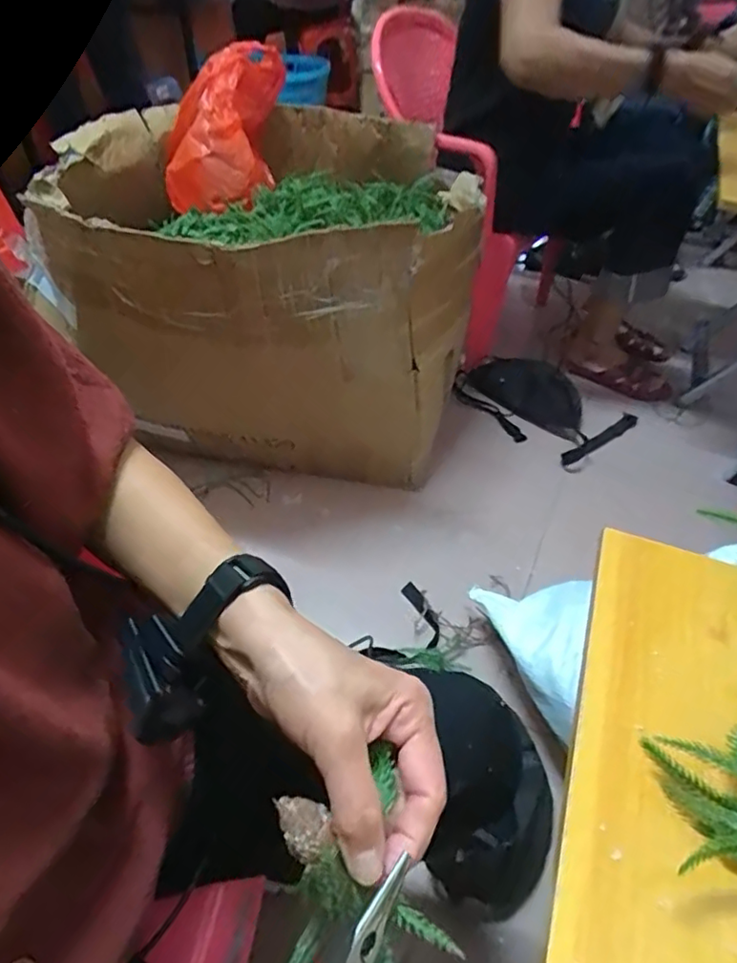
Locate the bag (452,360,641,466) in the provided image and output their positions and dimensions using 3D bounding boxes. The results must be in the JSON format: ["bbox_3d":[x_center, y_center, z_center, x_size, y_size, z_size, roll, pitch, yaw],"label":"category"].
[{"bbox_3d":[0.397,-0.206,1.345,0.230,0.098,0.383,-35,54,-29],"label":"bag"}]

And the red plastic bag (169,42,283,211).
[{"bbox_3d":[-0.293,-0.708,1.141,0.249,0.229,0.281,-6,45,-5],"label":"red plastic bag"}]

